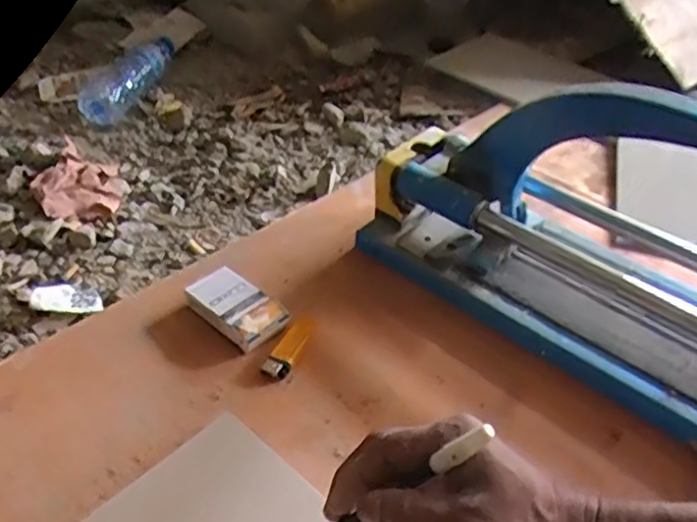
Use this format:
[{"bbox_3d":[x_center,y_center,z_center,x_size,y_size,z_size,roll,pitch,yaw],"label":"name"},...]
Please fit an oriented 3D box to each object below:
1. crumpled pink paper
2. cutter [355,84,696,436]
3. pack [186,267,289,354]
[{"bbox_3d":[-0.357,-0.103,0.864,0.103,0.034,0.157,-10,41,-13],"label":"crumpled pink paper"},{"bbox_3d":[0.345,0.025,0.516,0.777,0.280,0.149,32,48,32],"label":"cutter"},{"bbox_3d":[-0.109,0.046,0.644,0.106,0.029,0.056,33,49,33],"label":"pack"}]

